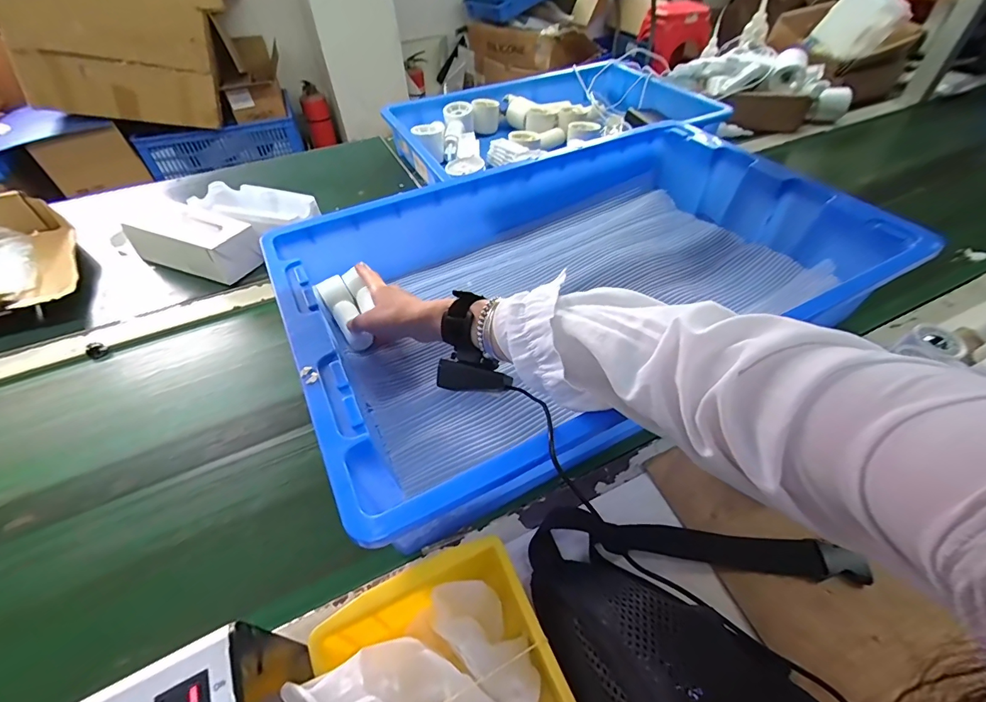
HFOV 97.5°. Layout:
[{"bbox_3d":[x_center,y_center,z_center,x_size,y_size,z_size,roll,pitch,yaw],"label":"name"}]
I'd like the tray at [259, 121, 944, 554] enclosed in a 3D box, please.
[{"bbox_3d":[0.100,-0.096,0.521,0.632,0.101,0.401,-24,52,-19],"label":"tray"}]

